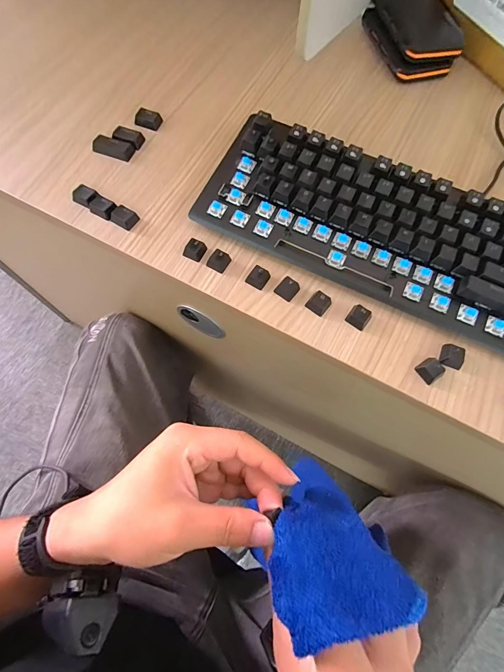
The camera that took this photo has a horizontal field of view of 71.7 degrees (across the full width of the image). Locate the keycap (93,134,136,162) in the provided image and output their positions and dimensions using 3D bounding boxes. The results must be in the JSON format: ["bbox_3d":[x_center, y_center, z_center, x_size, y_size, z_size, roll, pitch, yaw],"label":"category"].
[{"bbox_3d":[-0.144,-0.196,0.364,0.043,0.008,0.020,23,69,7],"label":"keycap"}]

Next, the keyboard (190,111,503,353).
[{"bbox_3d":[0.164,-0.076,0.308,0.427,0.037,0.121,25,70,8],"label":"keyboard"}]

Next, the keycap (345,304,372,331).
[{"bbox_3d":[0.093,-0.017,0.301,0.018,0.008,0.017,37,72,12],"label":"keycap"}]

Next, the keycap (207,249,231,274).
[{"bbox_3d":[-0.030,-0.069,0.316,0.017,0.010,0.018,31,70,9],"label":"keycap"}]

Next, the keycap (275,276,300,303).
[{"bbox_3d":[0.031,-0.042,0.309,0.018,0.009,0.017,36,71,11],"label":"keycap"}]

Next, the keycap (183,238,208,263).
[{"bbox_3d":[-0.052,-0.079,0.320,0.017,0.012,0.018,29,70,9],"label":"keycap"}]

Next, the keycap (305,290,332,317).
[{"bbox_3d":[0.059,-0.029,0.304,0.017,0.009,0.017,38,72,12],"label":"keycap"}]

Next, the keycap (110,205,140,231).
[{"bbox_3d":[-0.121,-0.113,0.332,0.023,0.007,0.019,36,71,11],"label":"keycap"}]

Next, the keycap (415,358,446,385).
[{"bbox_3d":[0.146,0.028,0.285,0.019,0.010,0.017,-35,74,-14],"label":"keycap"}]

